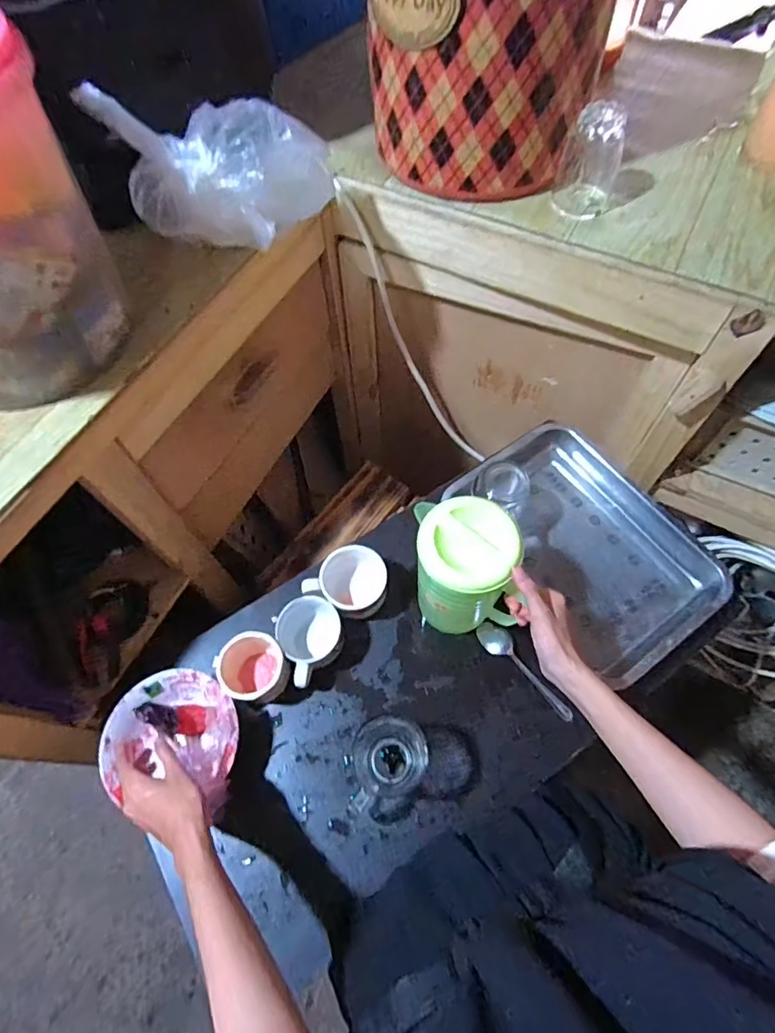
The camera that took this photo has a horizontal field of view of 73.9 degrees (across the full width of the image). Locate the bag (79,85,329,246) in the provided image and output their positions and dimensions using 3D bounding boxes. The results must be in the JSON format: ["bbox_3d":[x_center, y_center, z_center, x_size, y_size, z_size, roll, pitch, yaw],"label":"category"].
[{"bbox_3d":[-0.164,-0.366,0.548,0.223,0.136,0.105,-23,66,-8],"label":"bag"}]

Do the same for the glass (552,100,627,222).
[{"bbox_3d":[0.237,-0.411,0.602,0.069,0.097,0.062,18,66,11],"label":"glass"}]

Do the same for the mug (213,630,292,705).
[{"bbox_3d":[-0.161,0.185,0.626,0.073,0.069,0.074,-1,64,2],"label":"mug"}]

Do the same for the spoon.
[{"bbox_3d":[0.174,0.200,0.665,0.033,0.017,0.153,-34,68,-13],"label":"spoon"}]

